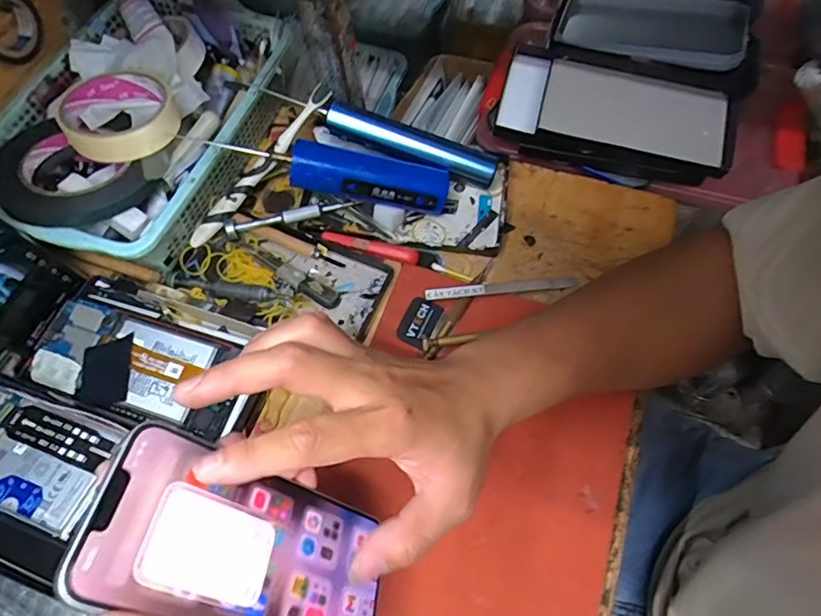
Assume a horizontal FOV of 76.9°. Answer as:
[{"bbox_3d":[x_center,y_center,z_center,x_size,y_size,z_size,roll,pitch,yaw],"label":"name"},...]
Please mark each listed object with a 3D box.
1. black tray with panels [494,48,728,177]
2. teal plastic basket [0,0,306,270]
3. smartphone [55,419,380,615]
[{"bbox_3d":[0.191,-0.182,0.492,0.212,0.035,0.097,17,65,9],"label":"black tray with panels"},{"bbox_3d":[-0.234,-0.163,0.462,0.194,0.068,0.271,20,66,11],"label":"teal plastic basket"},{"bbox_3d":[-0.076,0.118,0.254,0.154,0.004,0.074,36,41,-29],"label":"smartphone"}]

